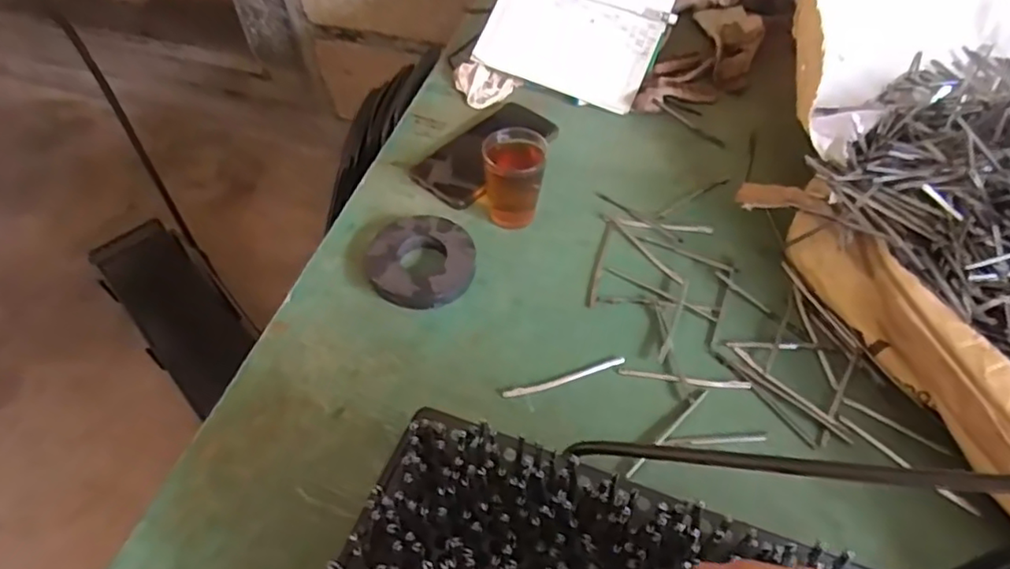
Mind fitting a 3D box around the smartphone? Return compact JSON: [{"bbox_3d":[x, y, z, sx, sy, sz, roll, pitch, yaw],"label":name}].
[{"bbox_3d":[-0.020,-0.146,0.654,0.081,0.012,0.162,35,60,23],"label":"smartphone"}]

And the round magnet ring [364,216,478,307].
[{"bbox_3d":[-0.075,-0.021,0.553,0.096,0.026,0.094,0,53,0],"label":"round magnet ring"}]

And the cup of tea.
[{"bbox_3d":[0.009,-0.096,0.568,0.053,0.081,0.058,0,53,0],"label":"cup of tea"}]

